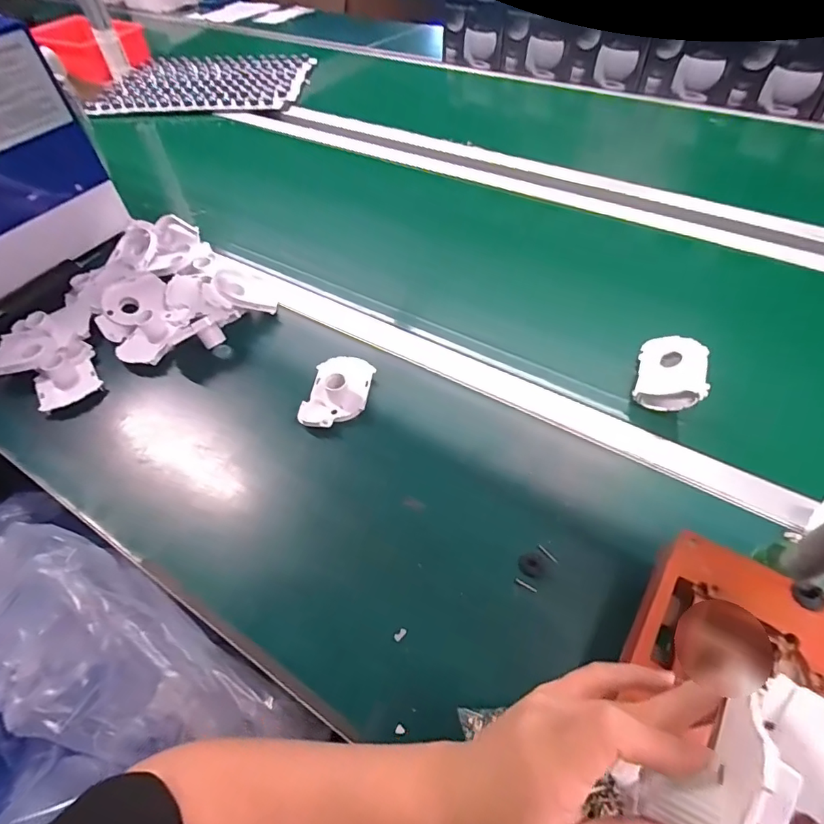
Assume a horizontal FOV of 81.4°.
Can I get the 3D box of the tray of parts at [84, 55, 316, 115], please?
[{"bbox_3d":[-0.479,-0.791,1.149,0.446,0.029,0.313,-1,52,2],"label":"tray of parts"}]

